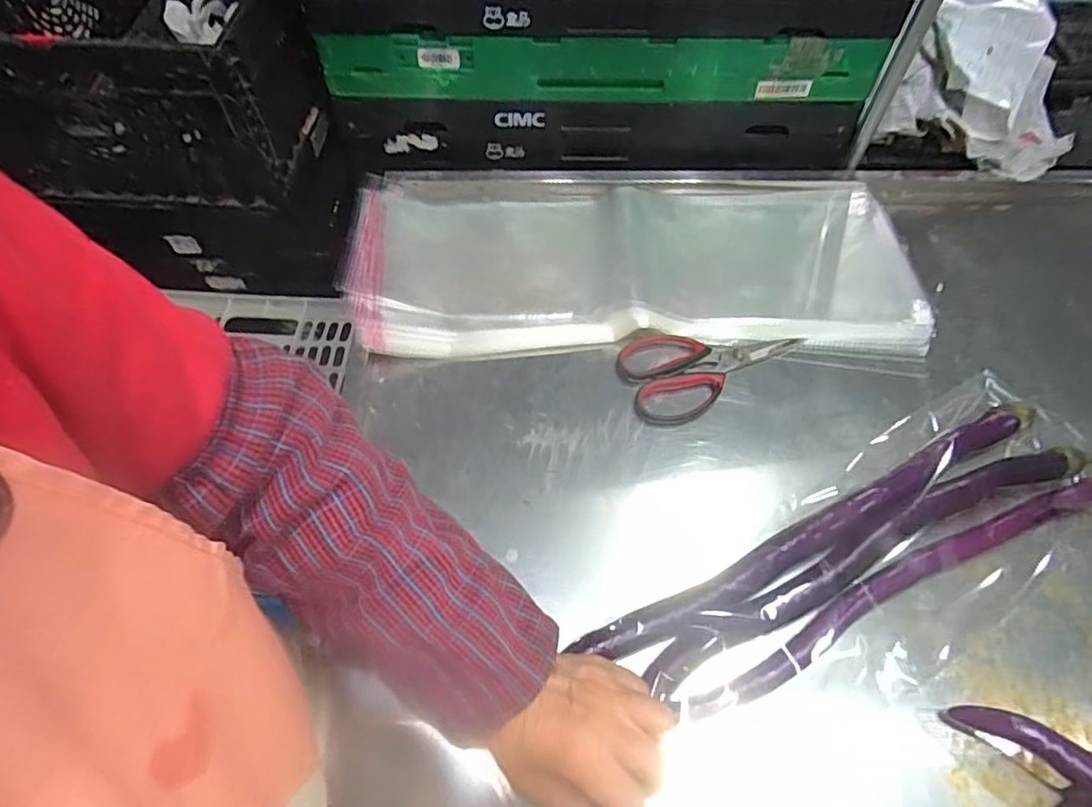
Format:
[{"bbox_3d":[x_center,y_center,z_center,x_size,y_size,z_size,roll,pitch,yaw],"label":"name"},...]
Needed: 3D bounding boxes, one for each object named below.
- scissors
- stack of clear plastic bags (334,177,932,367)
[{"bbox_3d":[0.155,-0.042,0.597,0.172,0.010,0.090,-23,62,-14],"label":"scissors"},{"bbox_3d":[0.092,-0.158,0.646,0.570,0.034,0.234,0,59,-1],"label":"stack of clear plastic bags"}]

